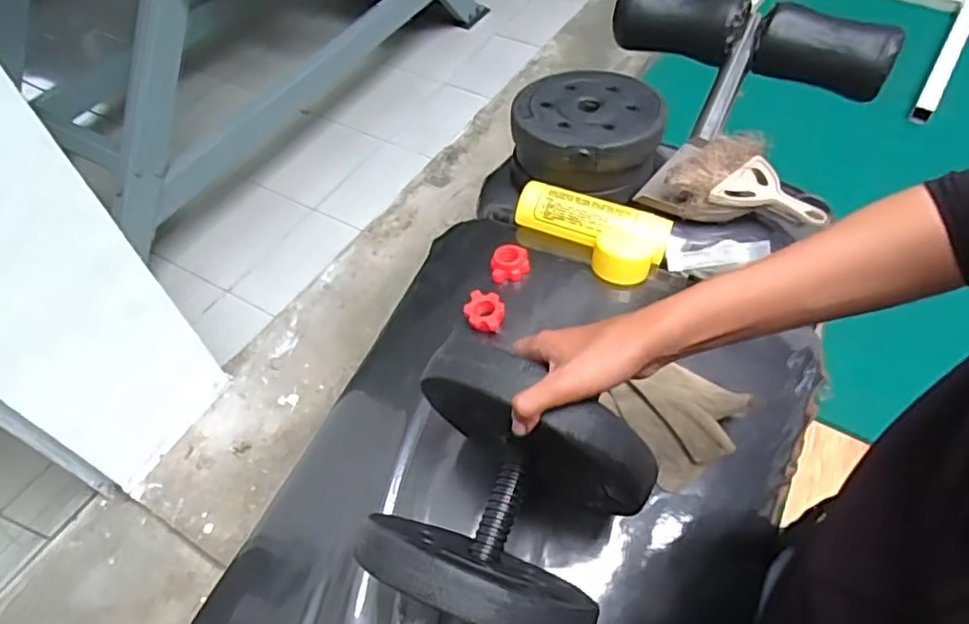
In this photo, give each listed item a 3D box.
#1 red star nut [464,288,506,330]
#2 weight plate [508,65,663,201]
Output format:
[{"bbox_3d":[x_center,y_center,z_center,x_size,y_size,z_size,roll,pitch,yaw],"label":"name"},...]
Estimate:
[{"bbox_3d":[0.000,-0.002,0.675,0.043,0.017,0.039,21,56,17],"label":"red star nut"},{"bbox_3d":[0.132,-0.242,0.830,0.180,0.084,0.179,-1,53,1],"label":"weight plate"}]

